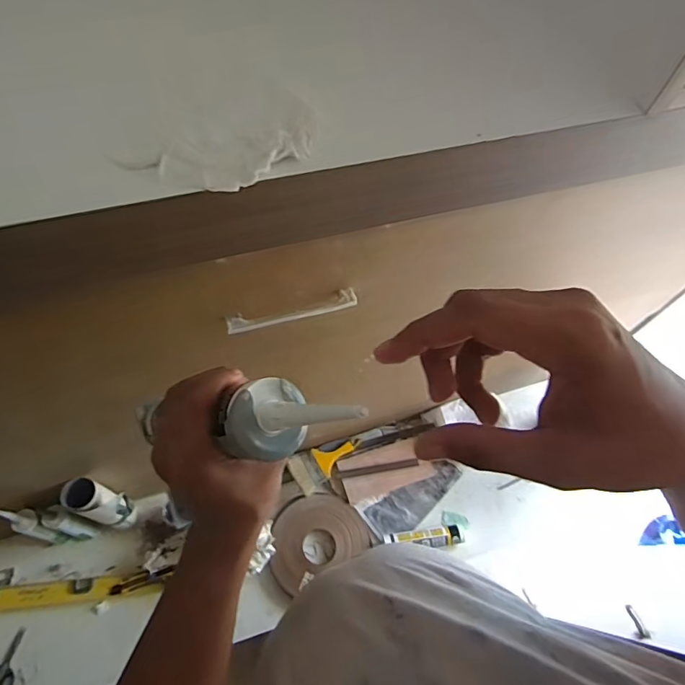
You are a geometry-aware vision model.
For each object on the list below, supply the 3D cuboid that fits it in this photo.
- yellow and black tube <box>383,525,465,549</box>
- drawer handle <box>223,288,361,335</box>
[{"bbox_3d":[0.211,0.505,1.185,0.204,0.040,0.052,-4,62,-5],"label":"yellow and black tube"},{"bbox_3d":[-0.070,-0.045,0.653,0.185,0.012,0.034,-15,64,-11],"label":"drawer handle"}]

